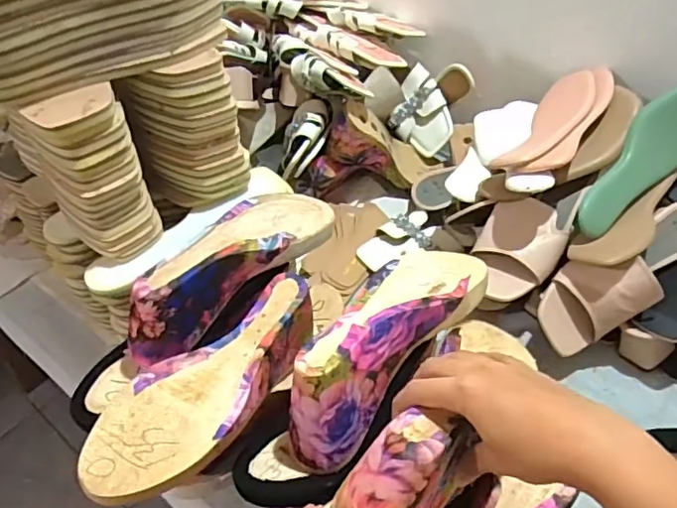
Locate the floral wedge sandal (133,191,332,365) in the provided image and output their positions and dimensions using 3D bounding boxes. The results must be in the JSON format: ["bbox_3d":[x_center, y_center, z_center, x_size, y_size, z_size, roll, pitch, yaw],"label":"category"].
[{"bbox_3d":[-0.098,0.013,0.528,0.090,0.068,0.222,29,53,26],"label":"floral wedge sandal"}]

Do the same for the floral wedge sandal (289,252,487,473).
[{"bbox_3d":[0.041,0.067,0.473,0.083,0.073,0.230,33,55,29],"label":"floral wedge sandal"}]

